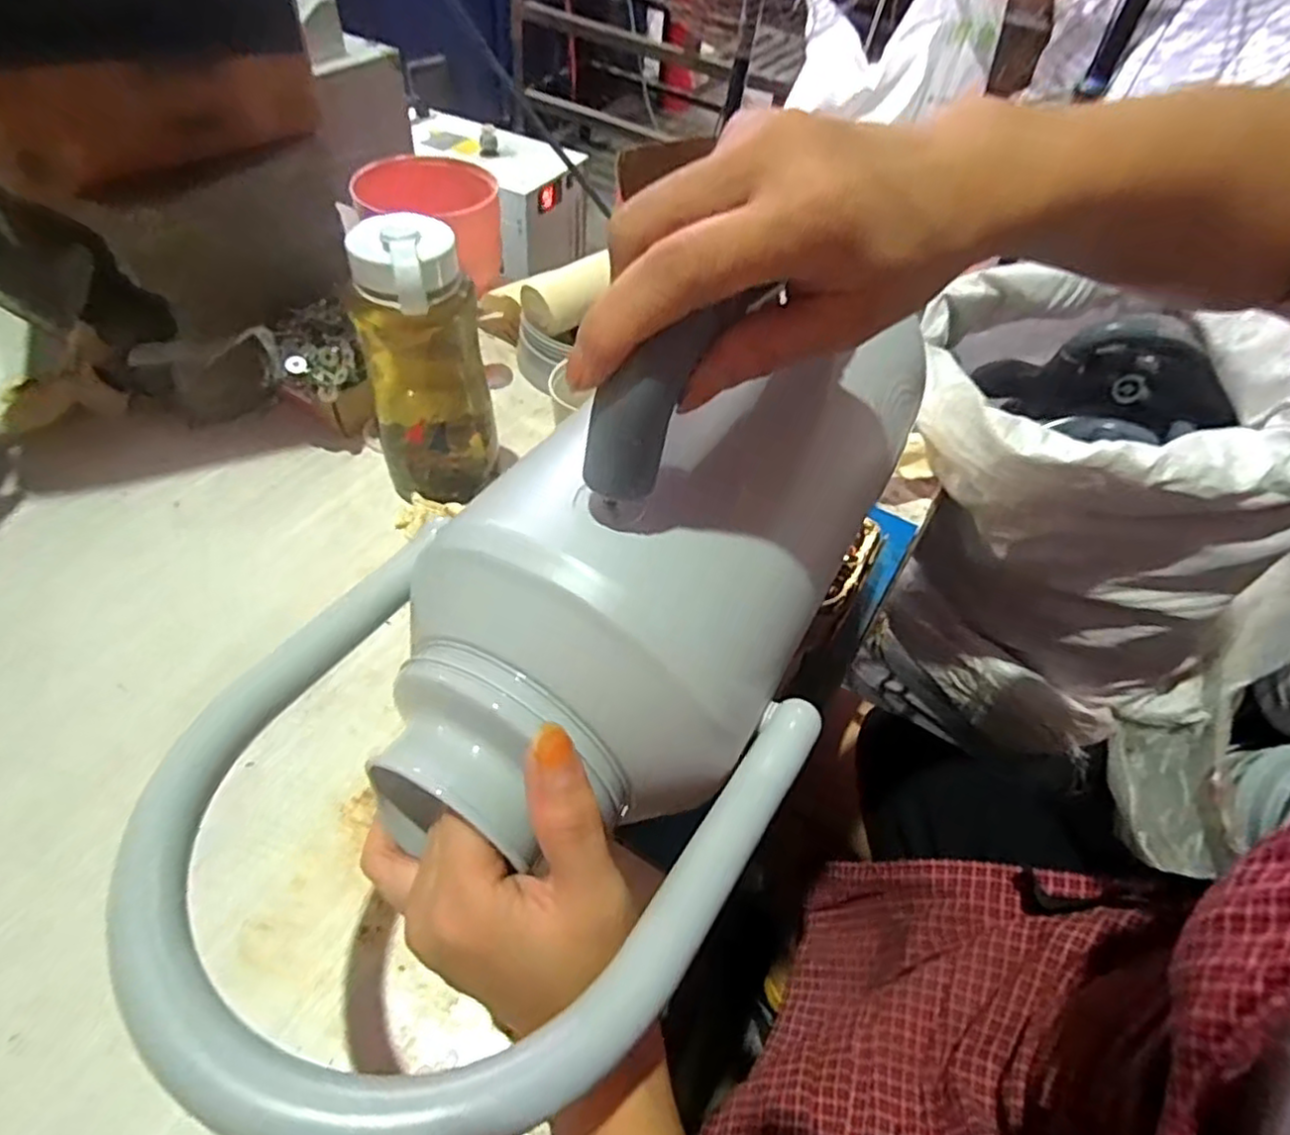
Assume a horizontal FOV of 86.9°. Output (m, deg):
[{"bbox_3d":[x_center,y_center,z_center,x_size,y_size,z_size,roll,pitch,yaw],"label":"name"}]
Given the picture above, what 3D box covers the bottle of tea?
[{"bbox_3d":[-0.156,-0.136,0.492,0.087,0.205,0.095,-13,53,-16],"label":"bottle of tea"}]

